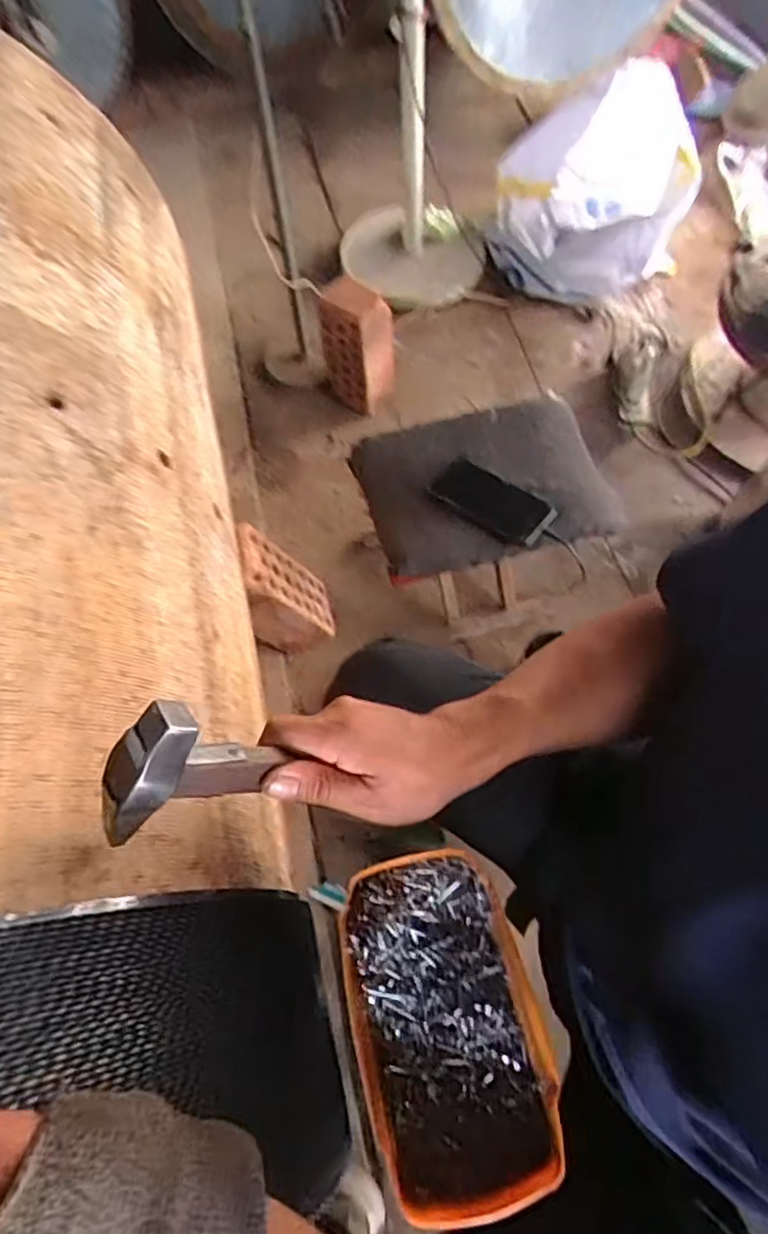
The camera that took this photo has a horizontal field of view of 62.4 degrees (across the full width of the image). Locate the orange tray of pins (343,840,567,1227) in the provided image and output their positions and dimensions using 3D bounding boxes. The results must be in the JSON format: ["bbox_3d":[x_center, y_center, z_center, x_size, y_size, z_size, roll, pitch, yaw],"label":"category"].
[{"bbox_3d":[0.042,0.281,0.454,0.126,0.043,0.214,-15,62,-1],"label":"orange tray of pins"}]

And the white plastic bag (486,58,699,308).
[{"bbox_3d":[0.455,-0.924,1.333,0.405,0.319,0.371,12,64,13],"label":"white plastic bag"}]

